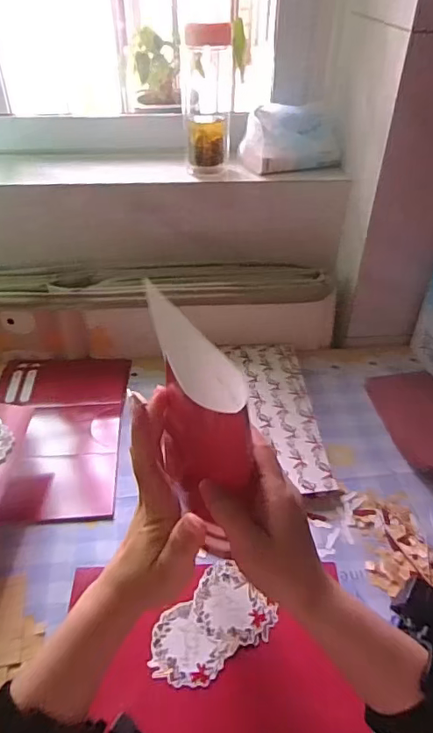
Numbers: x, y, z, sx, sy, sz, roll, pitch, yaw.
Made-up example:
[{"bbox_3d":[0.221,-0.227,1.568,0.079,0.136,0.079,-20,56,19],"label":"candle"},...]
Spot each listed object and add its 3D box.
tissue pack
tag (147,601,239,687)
[{"bbox_3d":[0.115,-0.341,0.742,0.149,0.076,0.083,-9,41,-11],"label":"tissue pack"},{"bbox_3d":[-0.027,0.248,0.443,0.068,0.004,0.064,31,48,30],"label":"tag"}]

